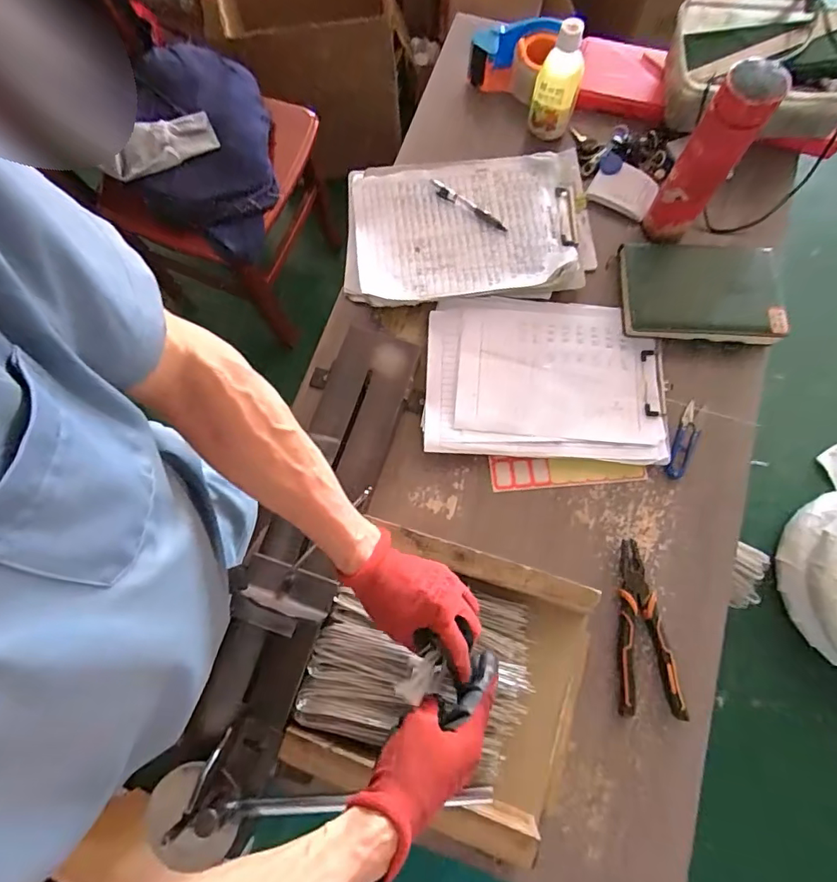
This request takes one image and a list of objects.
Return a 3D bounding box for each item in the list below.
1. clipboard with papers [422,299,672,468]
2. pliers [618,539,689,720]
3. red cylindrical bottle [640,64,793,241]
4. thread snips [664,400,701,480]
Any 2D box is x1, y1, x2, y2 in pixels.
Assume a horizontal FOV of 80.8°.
[{"bbox_3d":[0.166,-0.083,0.653,0.306,0.015,0.219,4,75,3],"label":"clipboard with papers"},{"bbox_3d":[0.258,0.214,0.569,0.066,0.021,0.188,-2,75,2],"label":"pliers"},{"bbox_3d":[0.360,-0.349,0.619,0.063,0.220,0.069,32,78,10],"label":"red cylindrical bottle"},{"bbox_3d":[0.346,0.000,0.637,0.028,0.008,0.107,24,77,8],"label":"thread snips"}]

